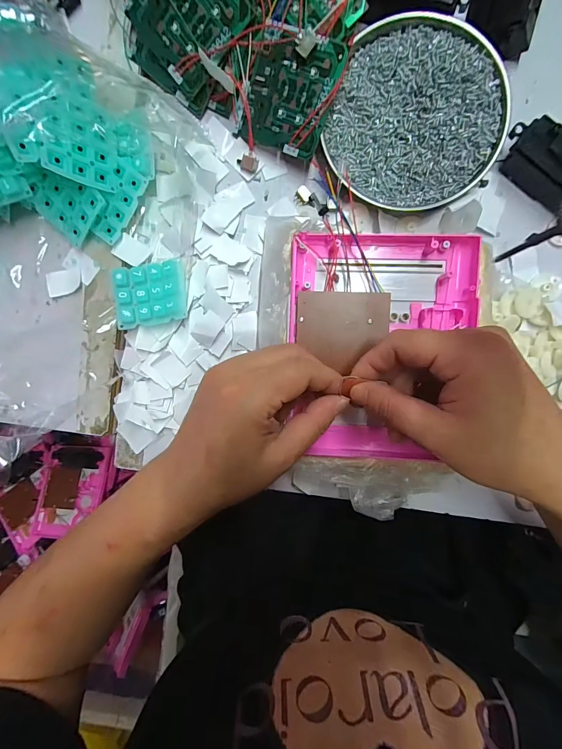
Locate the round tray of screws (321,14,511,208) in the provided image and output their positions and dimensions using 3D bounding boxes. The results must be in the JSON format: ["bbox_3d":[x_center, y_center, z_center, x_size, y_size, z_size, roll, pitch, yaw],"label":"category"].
[{"bbox_3d":[0.103,-0.195,0.263,0.125,0.017,0.127,0,95,4],"label":"round tray of screws"}]

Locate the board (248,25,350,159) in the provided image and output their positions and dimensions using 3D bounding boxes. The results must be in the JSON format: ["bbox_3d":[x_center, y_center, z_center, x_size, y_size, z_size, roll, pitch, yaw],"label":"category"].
[{"bbox_3d":[0.007,-0.208,0.256,0.066,0.005,0.070,26,116,12],"label":"board"}]

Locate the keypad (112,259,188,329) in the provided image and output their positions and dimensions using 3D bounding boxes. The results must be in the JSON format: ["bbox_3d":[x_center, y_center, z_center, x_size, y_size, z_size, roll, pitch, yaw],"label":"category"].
[{"bbox_3d":[-0.105,-0.065,0.276,0.056,0.010,0.045,-9,95,-3],"label":"keypad"}]

